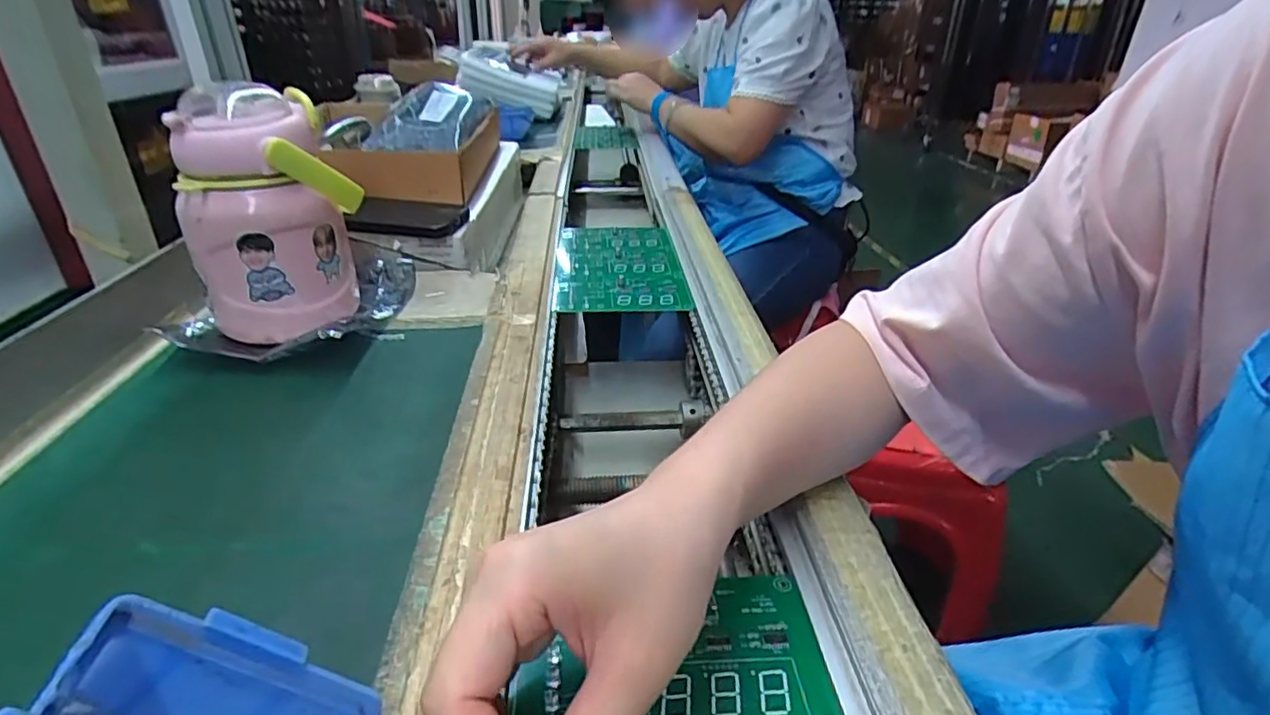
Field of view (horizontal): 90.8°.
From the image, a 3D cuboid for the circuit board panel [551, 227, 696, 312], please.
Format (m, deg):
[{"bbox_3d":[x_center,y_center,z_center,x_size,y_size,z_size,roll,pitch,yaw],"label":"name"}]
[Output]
[{"bbox_3d":[-0.017,-0.096,0.639,0.124,0.009,0.203,-2,33,-4],"label":"circuit board panel"}]

